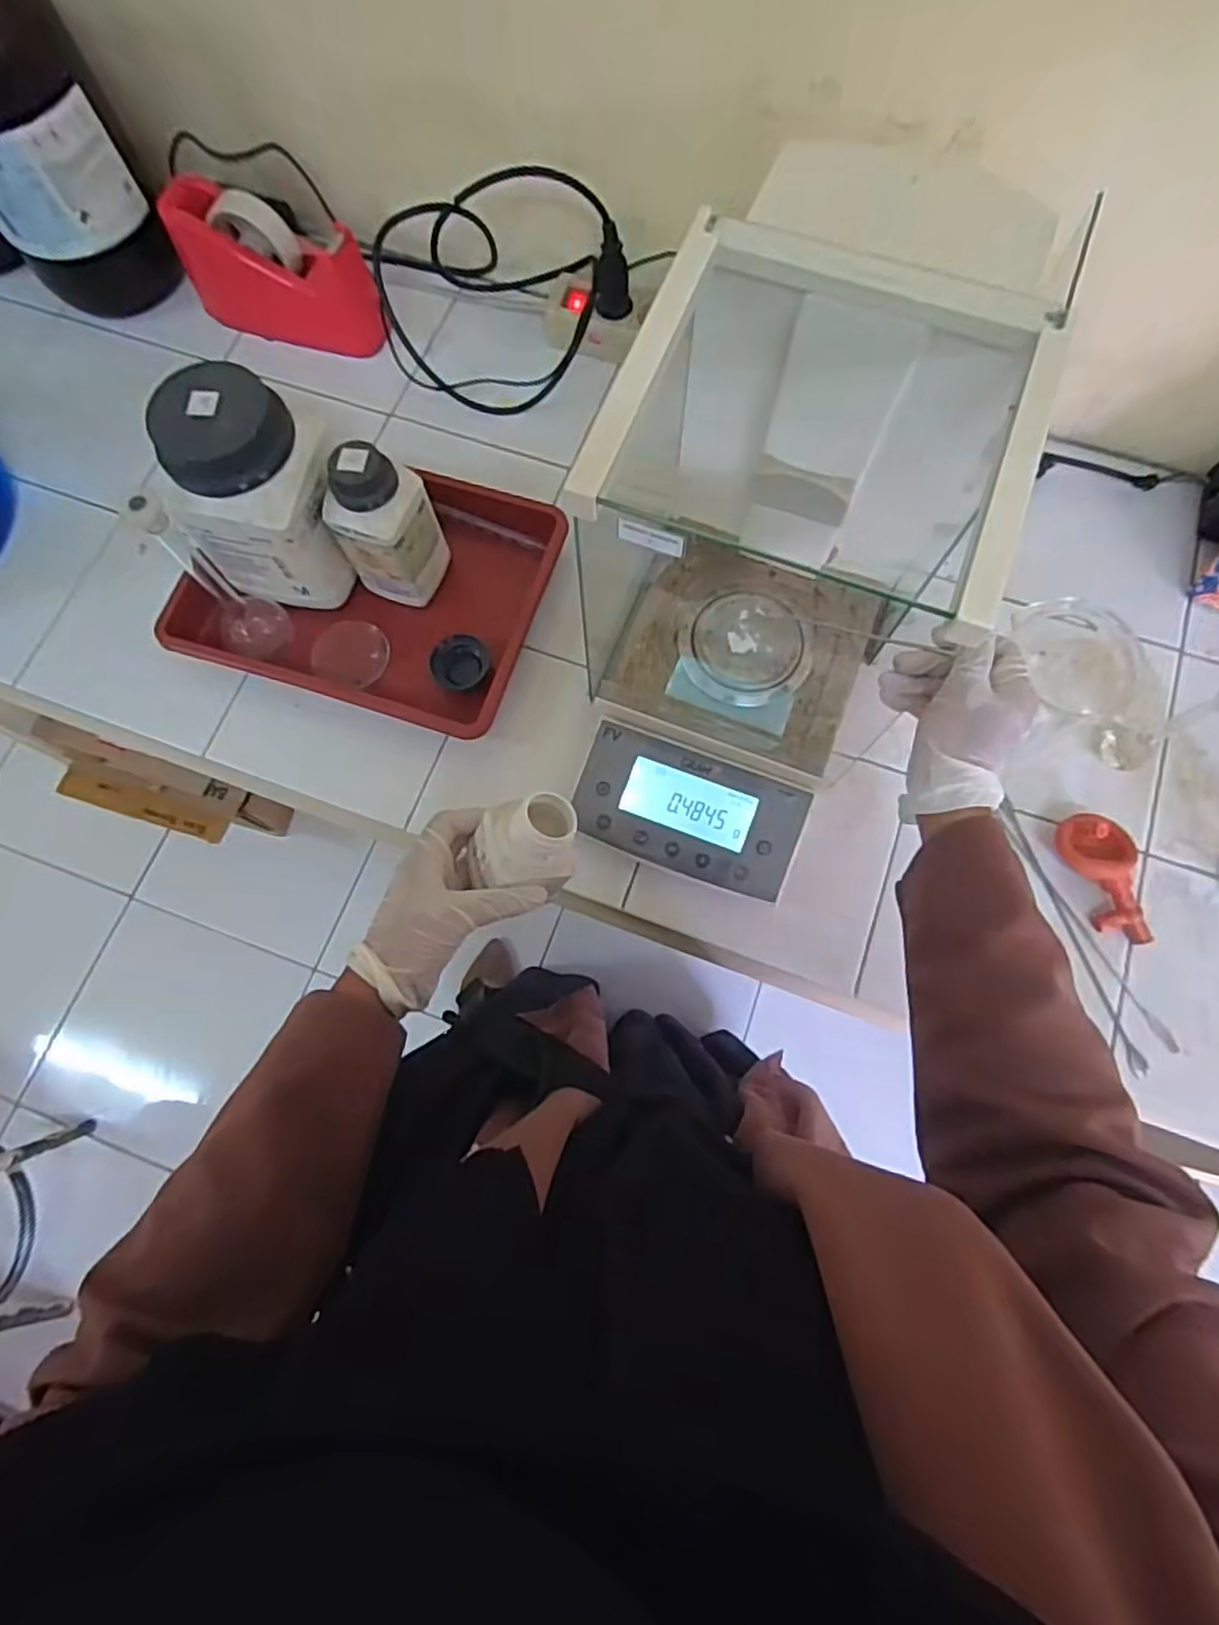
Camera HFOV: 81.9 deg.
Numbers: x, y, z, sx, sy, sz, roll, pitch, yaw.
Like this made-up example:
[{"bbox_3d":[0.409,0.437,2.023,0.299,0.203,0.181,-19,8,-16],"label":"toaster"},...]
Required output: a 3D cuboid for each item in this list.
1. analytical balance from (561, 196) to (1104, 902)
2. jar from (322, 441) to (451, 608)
[{"bbox_3d":[0.085,-0.136,0.497,0.240,0.303,0.309,20,76,6],"label":"analytical balance"},{"bbox_3d":[-0.196,-0.246,0.610,0.071,0.149,0.067,18,75,6],"label":"jar"}]

